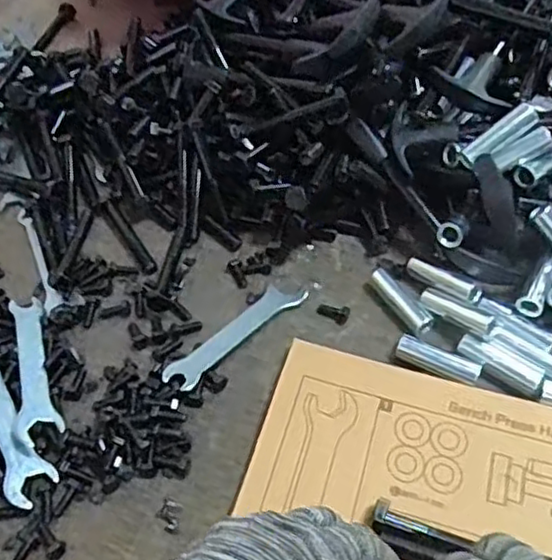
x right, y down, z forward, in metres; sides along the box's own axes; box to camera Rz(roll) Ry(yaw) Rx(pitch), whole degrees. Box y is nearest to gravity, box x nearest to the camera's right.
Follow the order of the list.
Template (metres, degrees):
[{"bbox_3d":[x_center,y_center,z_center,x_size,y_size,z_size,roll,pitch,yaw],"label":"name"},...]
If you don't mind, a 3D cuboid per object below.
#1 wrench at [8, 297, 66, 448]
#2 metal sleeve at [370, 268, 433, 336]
[{"bbox_3d":[-0.147,0.050,0.398,0.024,0.007,0.106,0,39,-29],"label":"wrench"},{"bbox_3d":[0.079,0.014,0.422,0.015,0.009,0.053,-26,54,-16],"label":"metal sleeve"}]

